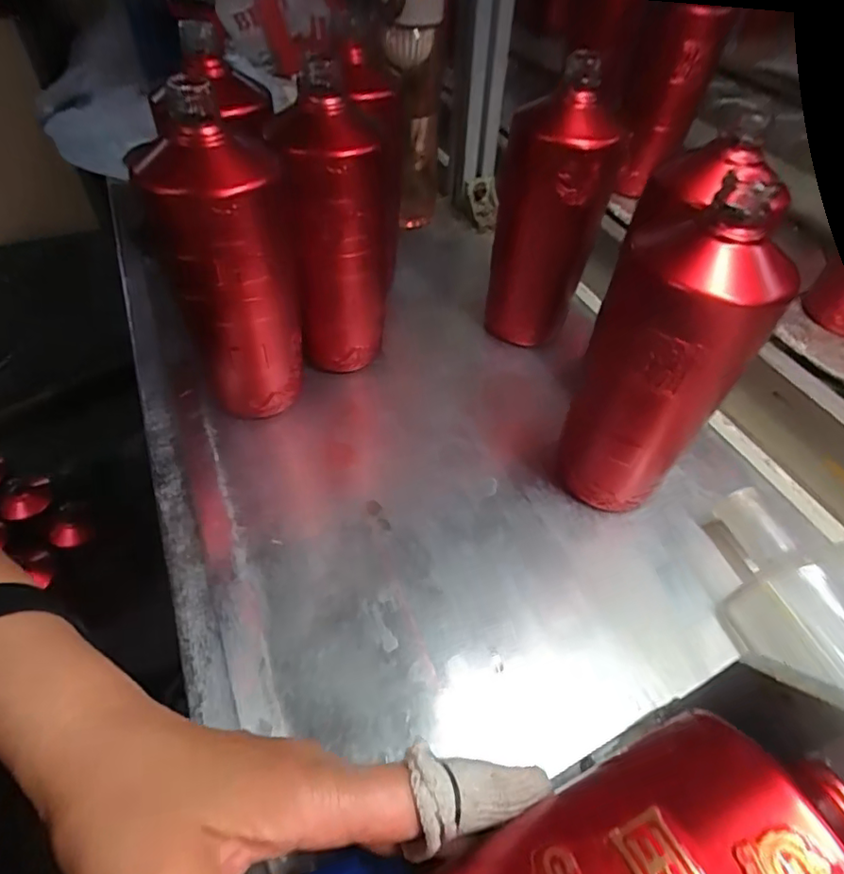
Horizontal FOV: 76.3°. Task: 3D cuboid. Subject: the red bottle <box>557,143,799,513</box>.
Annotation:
[{"bbox_3d":[0.137,-0.039,0.324,0.071,0.211,0.068,-12,50,-15],"label":"red bottle"}]

